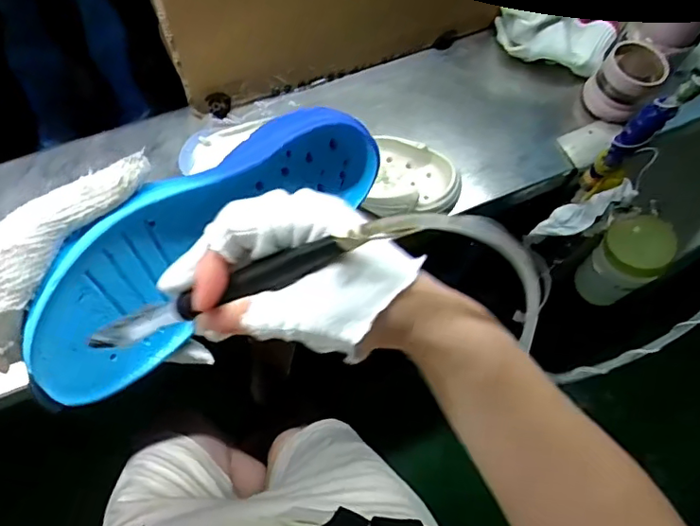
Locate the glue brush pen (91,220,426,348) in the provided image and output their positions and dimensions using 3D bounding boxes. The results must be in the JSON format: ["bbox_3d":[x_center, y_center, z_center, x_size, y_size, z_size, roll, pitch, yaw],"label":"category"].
[{"bbox_3d":[-0.051,0.011,0.269,0.179,0.016,0.013,-20,63,18],"label":"glue brush pen"}]

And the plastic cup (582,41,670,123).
[{"bbox_3d":[0.316,-0.209,0.645,0.069,0.067,0.066,32,67,13],"label":"plastic cup"}]

